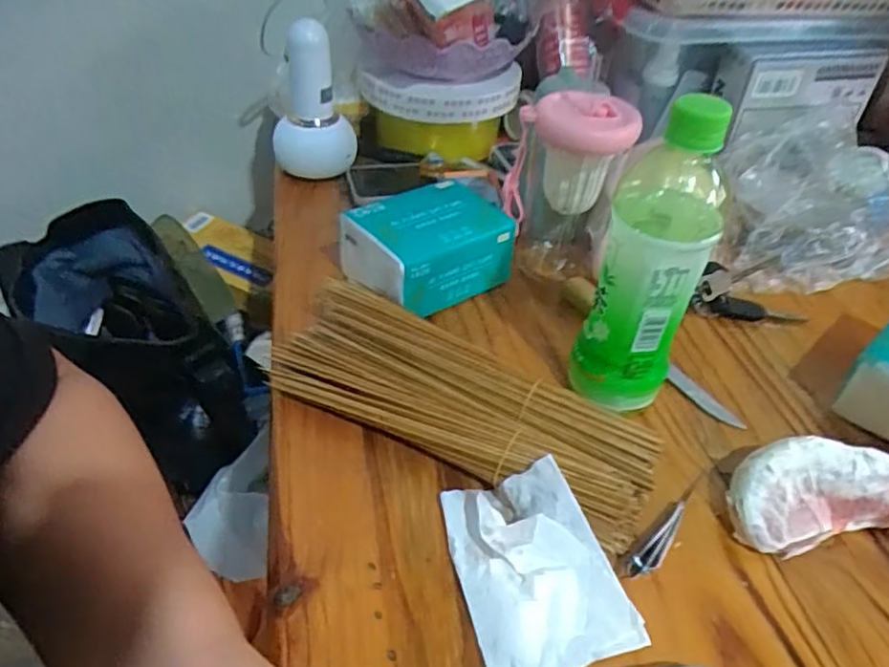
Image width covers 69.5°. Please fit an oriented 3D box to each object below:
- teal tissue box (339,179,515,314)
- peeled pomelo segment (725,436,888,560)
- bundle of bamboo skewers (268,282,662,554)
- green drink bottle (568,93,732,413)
[{"bbox_3d":[-0.017,-0.077,0.543,0.126,0.061,0.099,-23,49,-28],"label":"teal tissue box"},{"bbox_3d":[0.238,0.096,0.398,0.134,0.041,0.059,-6,43,-11],"label":"peeled pomelo segment"},{"bbox_3d":[0.010,0.045,0.435,0.264,0.034,0.096,22,45,18],"label":"bundle of bamboo skewers"},{"bbox_3d":[0.130,-0.041,0.410,0.063,0.214,0.066,18,44,15],"label":"green drink bottle"}]

